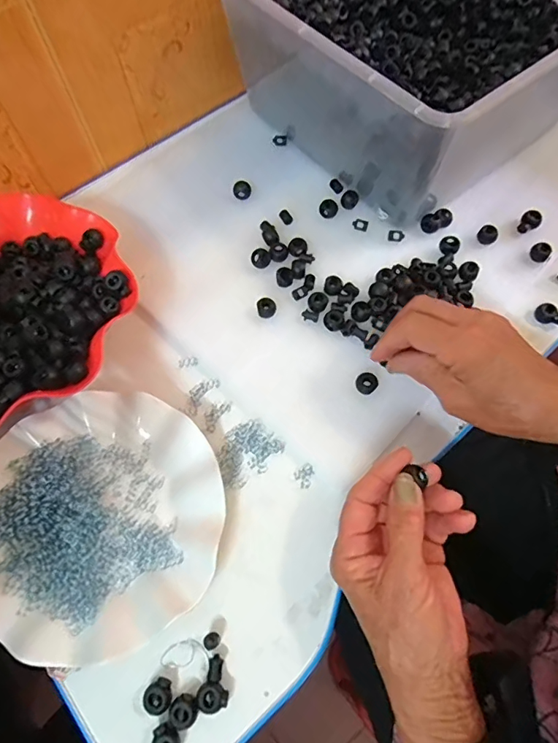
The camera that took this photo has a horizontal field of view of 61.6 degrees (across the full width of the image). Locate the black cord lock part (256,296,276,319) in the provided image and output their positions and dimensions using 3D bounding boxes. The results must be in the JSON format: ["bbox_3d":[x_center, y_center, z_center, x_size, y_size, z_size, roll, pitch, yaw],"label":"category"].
[{"bbox_3d":[-0.011,-0.055,0.413,0.017,0.010,0.017,-1,65,1],"label":"black cord lock part"}]

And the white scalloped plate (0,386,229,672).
[{"bbox_3d":[-0.133,0.104,0.340,0.177,0.020,0.180,-1,65,1],"label":"white scalloped plate"}]

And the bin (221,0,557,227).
[{"bbox_3d":[0.147,-0.331,0.453,0.335,0.139,0.291,-36,70,-14],"label":"bin"}]

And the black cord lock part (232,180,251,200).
[{"bbox_3d":[-0.037,-0.181,0.467,0.018,0.012,0.016,-6,67,-3],"label":"black cord lock part"}]

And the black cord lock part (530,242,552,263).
[{"bbox_3d":[0.239,-0.109,0.428,0.017,0.018,0.014,40,72,15],"label":"black cord lock part"}]

